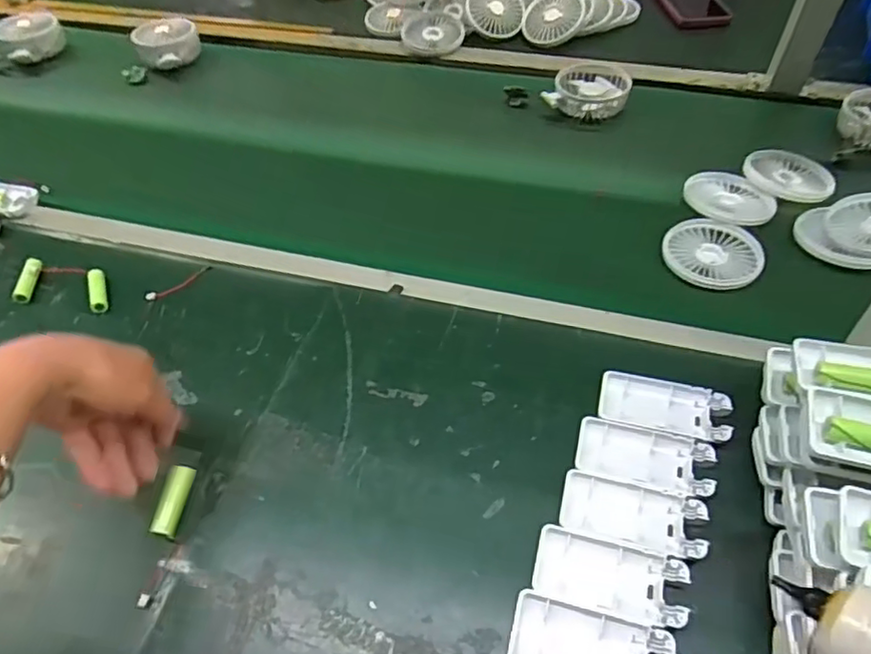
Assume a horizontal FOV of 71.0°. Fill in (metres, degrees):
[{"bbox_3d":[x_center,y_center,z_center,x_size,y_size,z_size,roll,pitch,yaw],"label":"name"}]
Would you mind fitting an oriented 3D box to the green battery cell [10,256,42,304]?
[{"bbox_3d":[-0.395,-0.047,0.592,0.015,0.010,0.051,-6,51,-1],"label":"green battery cell"}]

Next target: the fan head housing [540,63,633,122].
[{"bbox_3d":[0.190,-0.290,0.753,0.094,0.032,0.090,15,54,16],"label":"fan head housing"}]

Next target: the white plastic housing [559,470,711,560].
[{"bbox_3d":[0.132,0.126,0.410,0.092,0.012,0.044,11,53,13],"label":"white plastic housing"}]

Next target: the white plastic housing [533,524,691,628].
[{"bbox_3d":[0.110,0.158,0.387,0.091,0.012,0.042,12,53,13],"label":"white plastic housing"}]

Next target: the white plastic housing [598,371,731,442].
[{"bbox_3d":[0.172,0.063,0.464,0.092,0.018,0.043,12,53,13],"label":"white plastic housing"}]

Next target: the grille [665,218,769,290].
[{"bbox_3d":[0.263,-0.069,0.580,0.090,0.007,0.076,18,55,18],"label":"grille"}]

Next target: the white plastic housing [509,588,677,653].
[{"bbox_3d":[0.092,0.191,0.364,0.091,0.012,0.044,10,53,12],"label":"white plastic housing"}]

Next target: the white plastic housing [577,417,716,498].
[{"bbox_3d":[0.149,0.094,0.435,0.091,0.009,0.044,10,53,12],"label":"white plastic housing"}]

